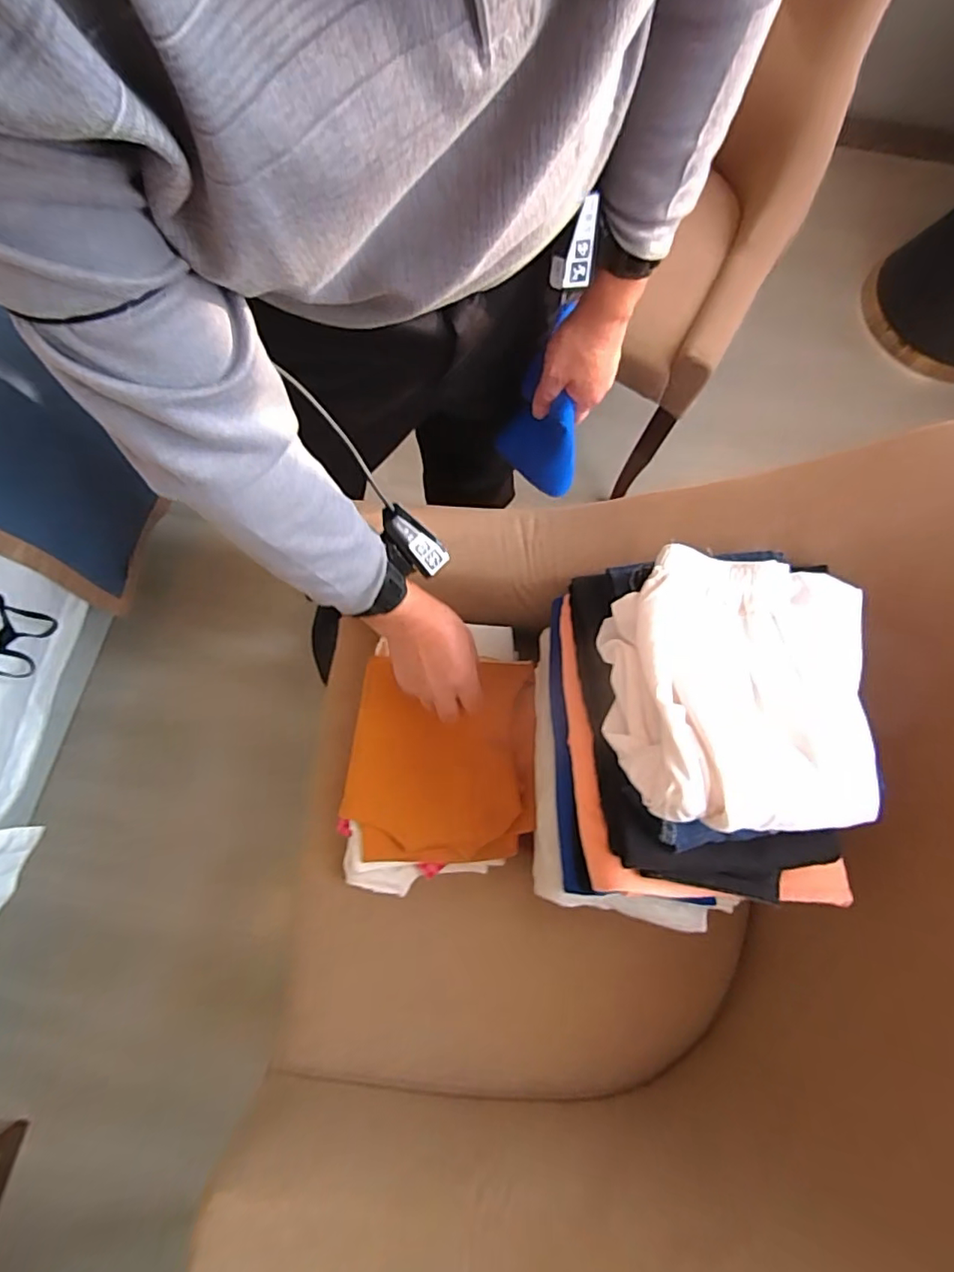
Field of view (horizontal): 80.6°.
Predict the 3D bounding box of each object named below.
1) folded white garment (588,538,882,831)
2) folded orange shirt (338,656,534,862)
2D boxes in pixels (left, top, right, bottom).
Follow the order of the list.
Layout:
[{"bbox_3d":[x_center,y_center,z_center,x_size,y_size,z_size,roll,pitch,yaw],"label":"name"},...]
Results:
[{"bbox_3d":[0.211,0.038,0.455,0.218,0.069,0.218,3,65,-7],"label":"folded white garment"},{"bbox_3d":[-0.042,0.142,0.666,0.214,0.033,0.231,0,75,-1],"label":"folded orange shirt"}]

